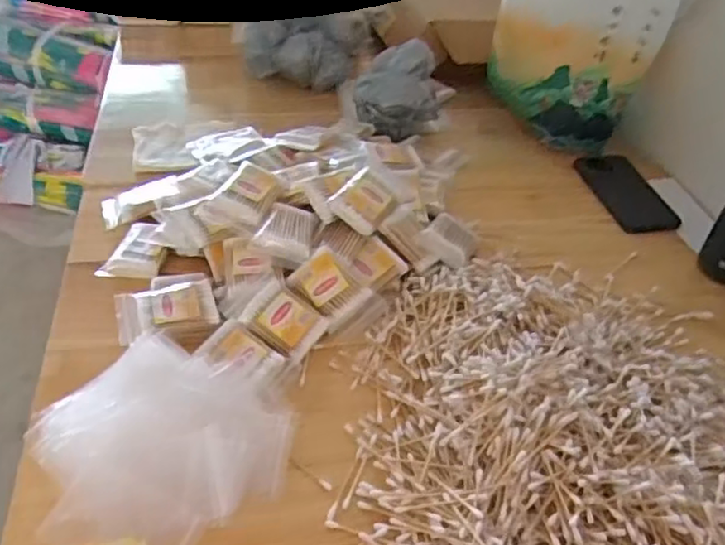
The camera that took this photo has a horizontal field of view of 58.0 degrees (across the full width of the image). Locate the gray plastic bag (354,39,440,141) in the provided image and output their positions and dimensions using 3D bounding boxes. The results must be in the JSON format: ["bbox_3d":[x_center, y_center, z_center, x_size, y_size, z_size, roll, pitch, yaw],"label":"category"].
[{"bbox_3d":[0.049,-0.252,0.924,0.118,0.114,0.082,7,40,3],"label":"gray plastic bag"}]

